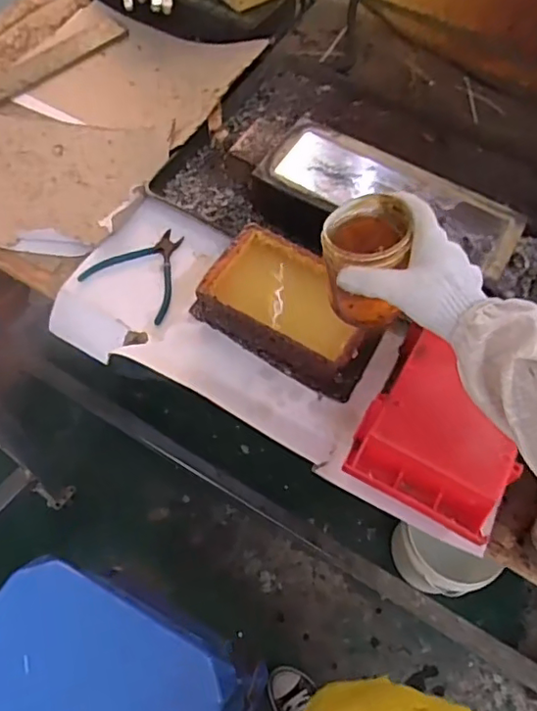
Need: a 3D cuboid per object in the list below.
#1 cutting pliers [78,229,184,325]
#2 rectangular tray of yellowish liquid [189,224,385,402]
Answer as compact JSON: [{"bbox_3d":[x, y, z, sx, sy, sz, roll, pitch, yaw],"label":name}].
[{"bbox_3d":[-0.165,-0.123,0.793,0.129,0.010,0.135,27,63,12],"label":"cutting pliers"},{"bbox_3d":[0.033,-0.060,0.732,0.224,0.062,0.139,30,64,14],"label":"rectangular tray of yellowish liquid"}]

